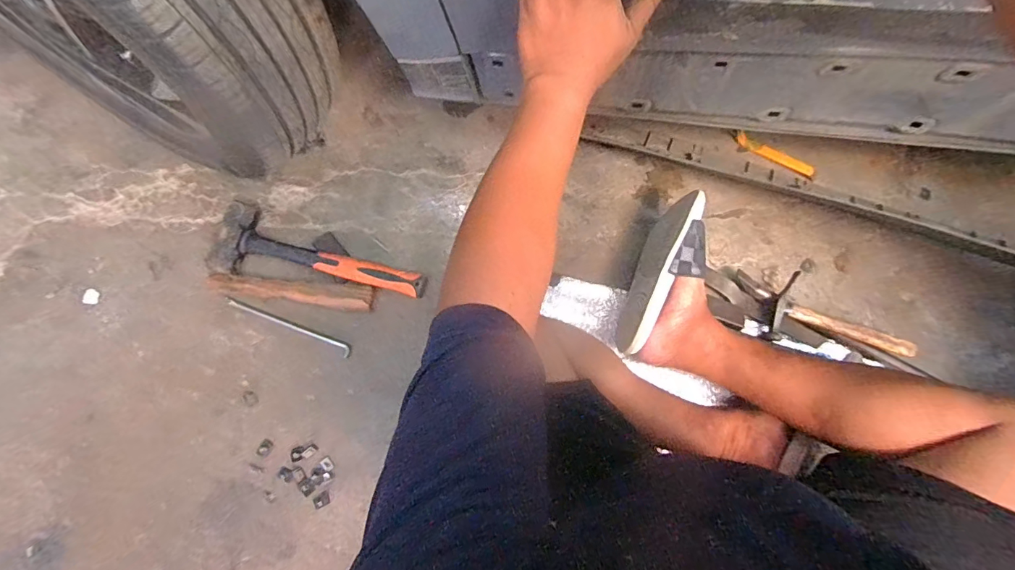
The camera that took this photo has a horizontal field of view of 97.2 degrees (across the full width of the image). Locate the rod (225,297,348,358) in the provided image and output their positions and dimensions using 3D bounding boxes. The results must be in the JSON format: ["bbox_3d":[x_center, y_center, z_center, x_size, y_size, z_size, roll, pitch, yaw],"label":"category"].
[{"bbox_3d":[-0.383,0.068,0.784,0.244,0.006,0.023,24,77,5],"label":"rod"}]

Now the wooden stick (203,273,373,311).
[{"bbox_3d":[-0.377,0.011,0.783,0.290,0.023,0.045,6,75,2],"label":"wooden stick"}]

